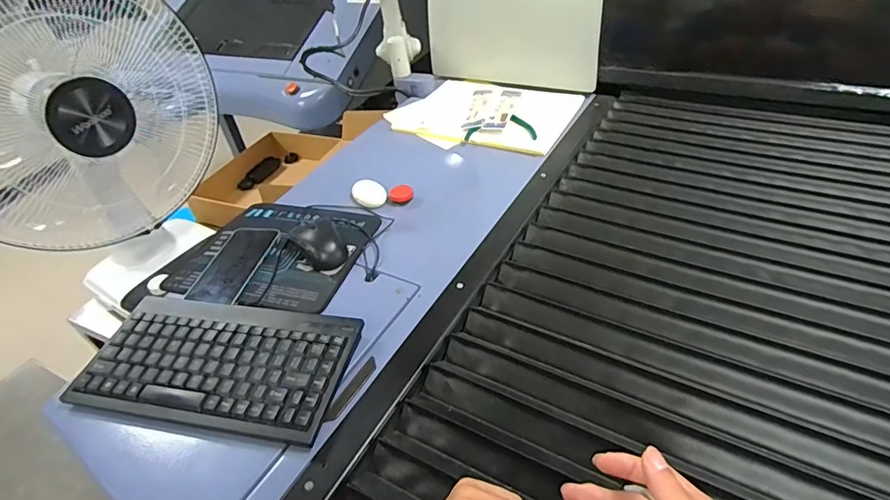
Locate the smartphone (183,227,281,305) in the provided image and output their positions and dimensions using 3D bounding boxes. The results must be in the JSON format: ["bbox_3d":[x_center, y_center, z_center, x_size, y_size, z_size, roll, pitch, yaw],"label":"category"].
[{"bbox_3d":[-0.287,0.018,0.673,0.075,0.010,0.142,3,42,11],"label":"smartphone"}]

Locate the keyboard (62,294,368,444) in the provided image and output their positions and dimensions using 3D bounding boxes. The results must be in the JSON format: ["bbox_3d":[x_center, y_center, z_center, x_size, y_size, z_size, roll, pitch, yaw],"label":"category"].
[{"bbox_3d":[-0.244,0.120,0.539,0.281,0.031,0.149,5,41,13],"label":"keyboard"}]

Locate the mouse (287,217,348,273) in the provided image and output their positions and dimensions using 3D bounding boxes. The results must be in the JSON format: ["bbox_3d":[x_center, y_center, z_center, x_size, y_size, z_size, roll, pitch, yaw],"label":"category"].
[{"bbox_3d":[-0.172,-0.010,0.681,0.058,0.035,0.091,-26,44,-22],"label":"mouse"}]

